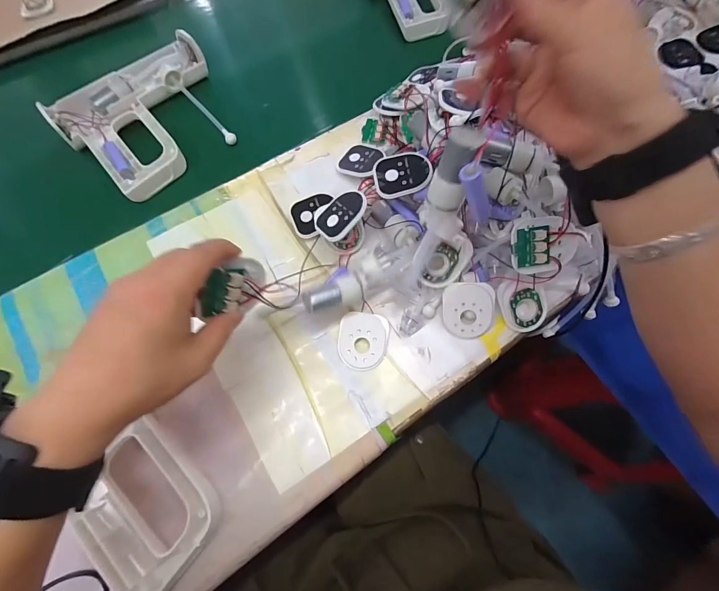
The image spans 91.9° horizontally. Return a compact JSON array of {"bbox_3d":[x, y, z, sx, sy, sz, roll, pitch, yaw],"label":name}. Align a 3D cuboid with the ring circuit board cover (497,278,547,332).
[{"bbox_3d":[0.167,0.008,0.357,0.044,0.012,0.055,-27,97,1],"label":"ring circuit board cover"}]

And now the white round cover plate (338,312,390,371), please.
[{"bbox_3d":[0.004,0.045,0.349,0.049,0.013,0.056,6,68,3],"label":"white round cover plate"}]

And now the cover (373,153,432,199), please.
[{"bbox_3d":[0.044,-0.124,0.354,0.055,0.012,0.048,-6,68,-2],"label":"cover"}]

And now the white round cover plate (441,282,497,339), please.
[{"bbox_3d":[0.108,0.015,0.344,0.049,0.004,0.055,0,108,12],"label":"white round cover plate"}]

